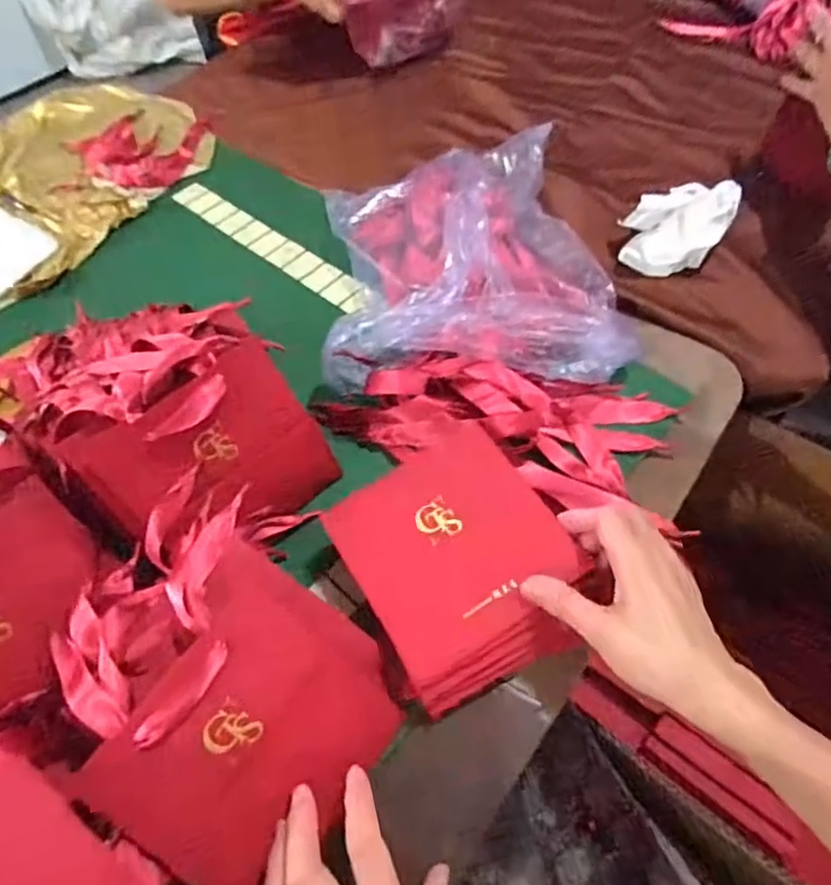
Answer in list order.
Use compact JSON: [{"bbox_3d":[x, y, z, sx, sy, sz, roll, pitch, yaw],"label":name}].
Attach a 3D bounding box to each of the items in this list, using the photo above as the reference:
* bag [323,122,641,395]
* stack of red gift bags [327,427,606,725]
[{"bbox_3d":[0.038,-0.178,0.582,0.263,0.083,0.343,-10,56,-3],"label":"bag"},{"bbox_3d":[0.031,0.082,0.430,0.142,0.038,0.163,-27,58,-14],"label":"stack of red gift bags"}]

